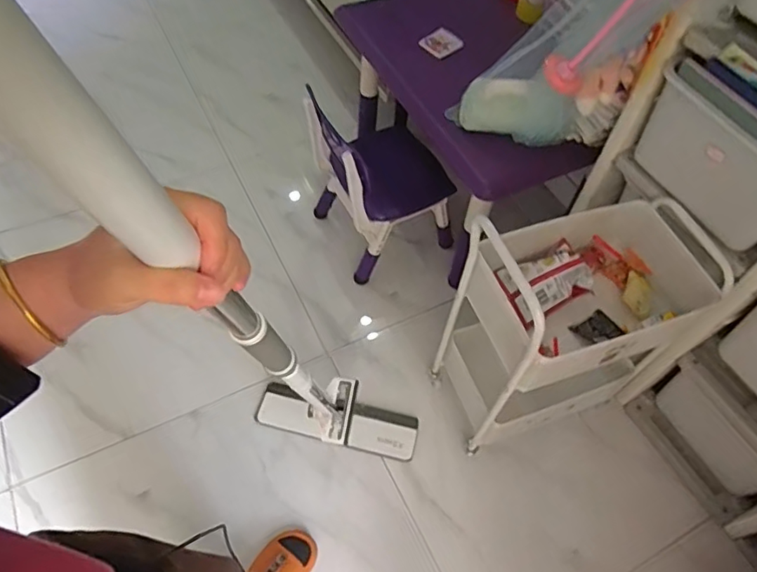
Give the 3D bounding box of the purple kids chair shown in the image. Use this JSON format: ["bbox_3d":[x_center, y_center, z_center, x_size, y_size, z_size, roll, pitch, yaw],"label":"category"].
[{"bbox_3d":[0.004,-0.301,1.554,0.328,0.450,0.342,-25,61,-19],"label":"purple kids chair"}]

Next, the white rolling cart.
[{"bbox_3d":[0.396,0.097,1.212,0.457,0.535,0.306,-19,60,-16],"label":"white rolling cart"}]

